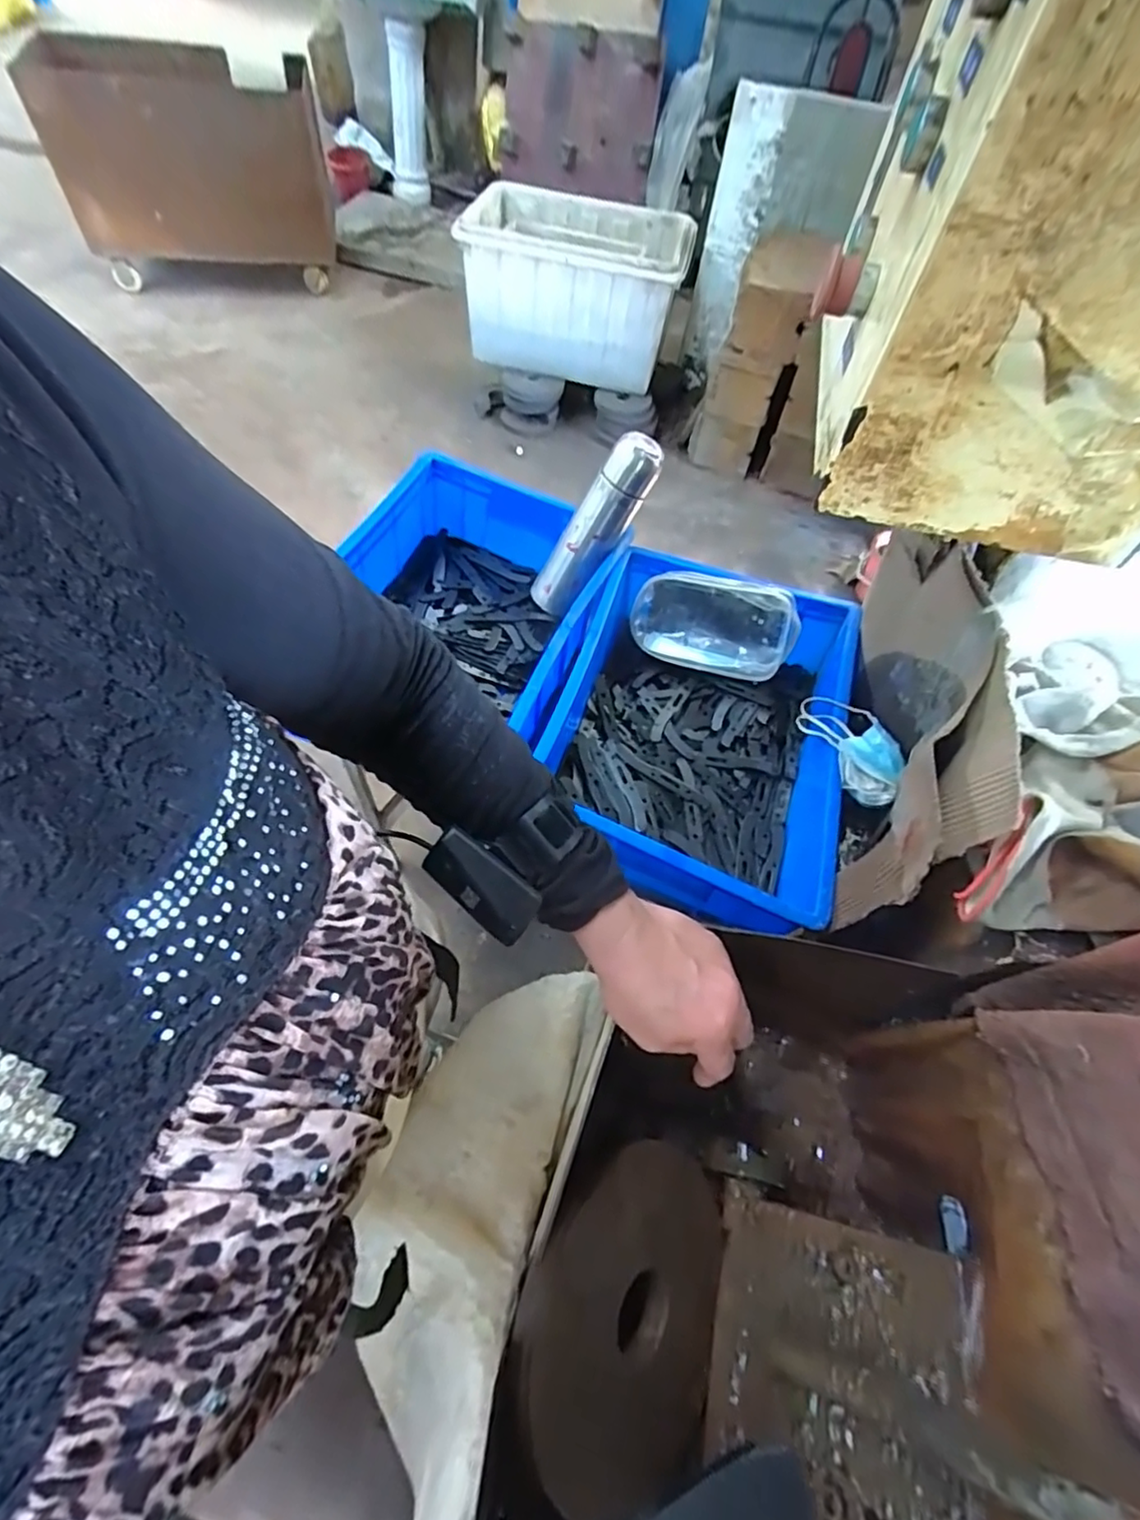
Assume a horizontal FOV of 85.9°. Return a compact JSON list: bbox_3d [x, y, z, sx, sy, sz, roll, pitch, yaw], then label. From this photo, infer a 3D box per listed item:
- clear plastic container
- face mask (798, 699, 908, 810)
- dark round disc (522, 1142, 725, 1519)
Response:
[{"bbox_3d":[0.183,-0.175,0.780,0.195,0.114,0.060,20,25,15],"label":"clear plastic container"},{"bbox_3d":[0.285,-0.018,0.623,0.059,0.046,0.132,-23,64,-13],"label":"face mask"},{"bbox_3d":[0.046,0.369,0.406,0.023,0.185,0.189,-13,55,41],"label":"dark round disc"}]

